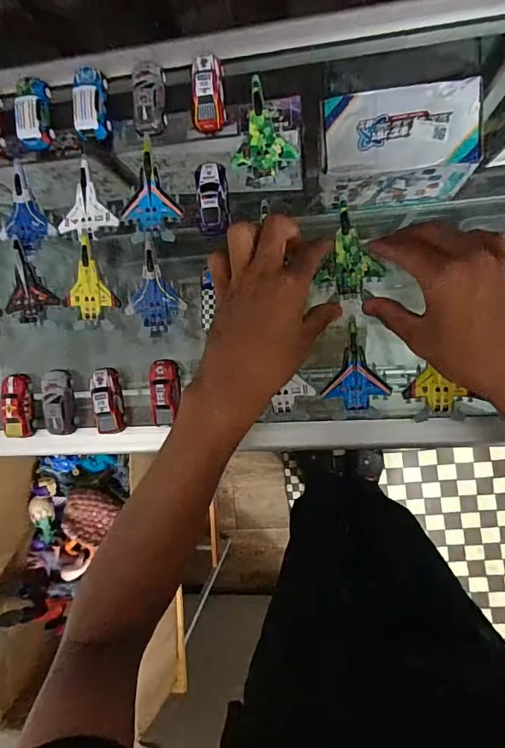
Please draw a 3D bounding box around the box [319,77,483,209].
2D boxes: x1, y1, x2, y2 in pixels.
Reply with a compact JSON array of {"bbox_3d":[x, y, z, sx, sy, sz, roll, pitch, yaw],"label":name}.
[{"bbox_3d":[0.178,-0.279,0.534,0.171,0.108,0.092,-1,92,9],"label":"box"}]

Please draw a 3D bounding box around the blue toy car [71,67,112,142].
[{"bbox_3d":[-0.153,-0.256,0.400,0.028,0.021,0.065,-4,91,9],"label":"blue toy car"}]

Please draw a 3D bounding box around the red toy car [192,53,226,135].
[{"bbox_3d":[-0.040,-0.254,0.384,0.028,0.016,0.062,-1,92,9],"label":"red toy car"}]

